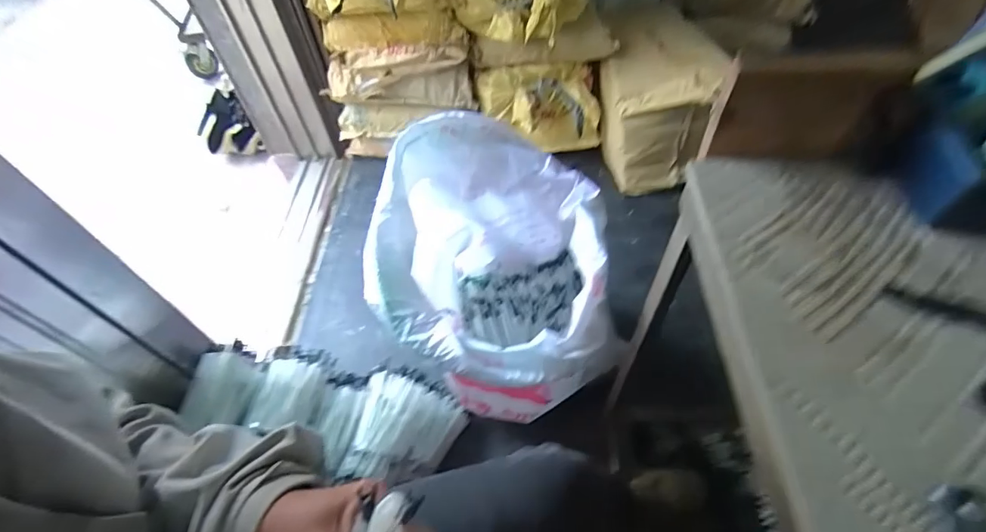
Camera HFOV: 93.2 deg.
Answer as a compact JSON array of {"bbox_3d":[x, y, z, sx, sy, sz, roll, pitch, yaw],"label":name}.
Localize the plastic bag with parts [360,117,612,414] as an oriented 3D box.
[{"bbox_3d":[-0.009,0.020,0.866,0.348,0.563,0.515,4,53,6],"label":"plastic bag with parts"}]

